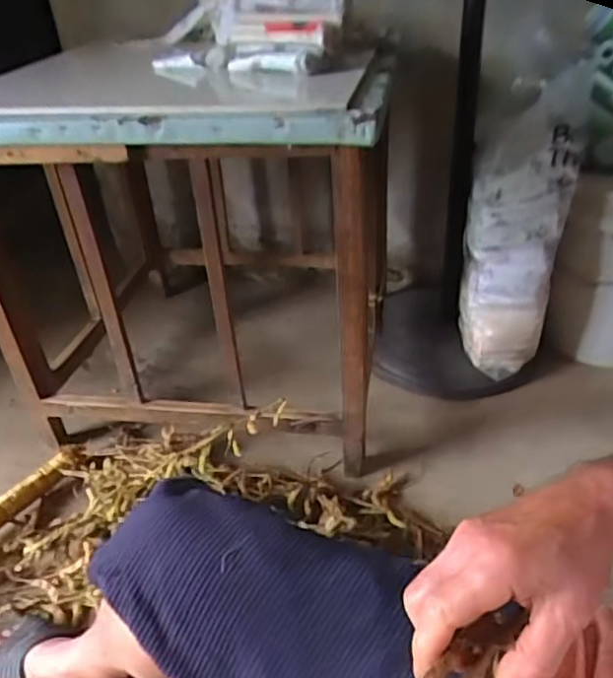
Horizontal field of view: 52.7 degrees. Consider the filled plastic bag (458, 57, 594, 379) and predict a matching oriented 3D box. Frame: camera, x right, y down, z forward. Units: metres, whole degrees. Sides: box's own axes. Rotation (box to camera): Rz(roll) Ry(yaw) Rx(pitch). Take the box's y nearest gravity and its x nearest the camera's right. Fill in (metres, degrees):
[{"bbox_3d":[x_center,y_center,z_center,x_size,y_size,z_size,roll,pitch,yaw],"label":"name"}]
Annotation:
[{"bbox_3d":[0.406,-0.212,1.202,0.180,0.544,0.153,7,36,16],"label":"filled plastic bag"}]

